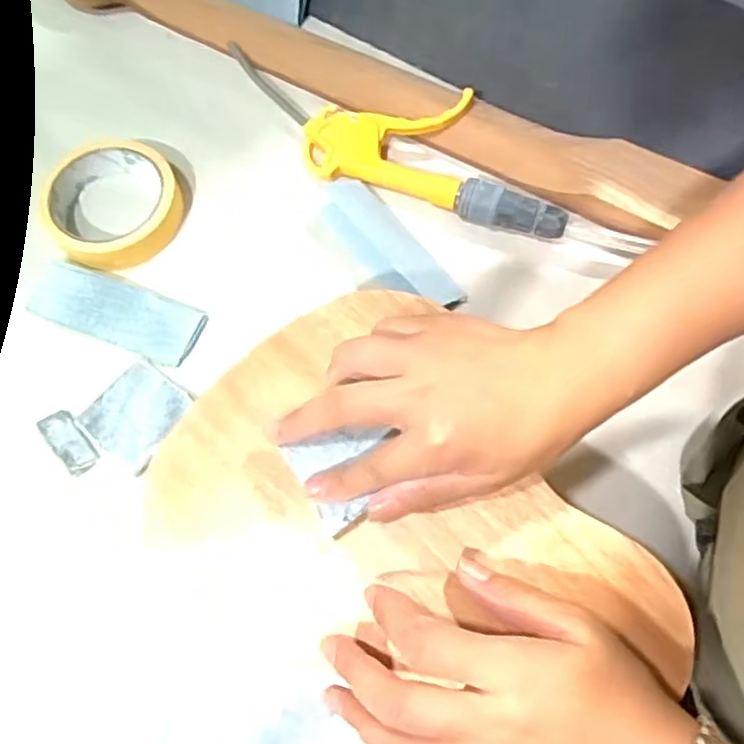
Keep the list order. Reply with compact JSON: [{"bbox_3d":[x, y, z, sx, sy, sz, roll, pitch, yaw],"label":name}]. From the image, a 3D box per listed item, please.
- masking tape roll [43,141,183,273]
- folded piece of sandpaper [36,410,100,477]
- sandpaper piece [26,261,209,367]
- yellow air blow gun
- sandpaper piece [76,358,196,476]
[{"bbox_3d":[-0.183,-0.118,0.483,0.087,0.024,0.092,1,66,-1],"label":"masking tape roll"},{"bbox_3d":[-0.185,0.043,0.423,0.020,0.011,0.041,-39,73,-17],"label":"folded piece of sandpaper"},{"bbox_3d":[-0.170,-0.041,0.457,0.117,0.006,0.042,21,67,7],"label":"sandpaper piece"},{"bbox_3d":[0.012,-0.170,0.501,0.266,0.032,0.089,18,67,6],"label":"yellow air blow gun"},{"bbox_3d":[-0.145,0.025,0.429,0.052,0.004,0.057,35,72,12],"label":"sandpaper piece"}]

